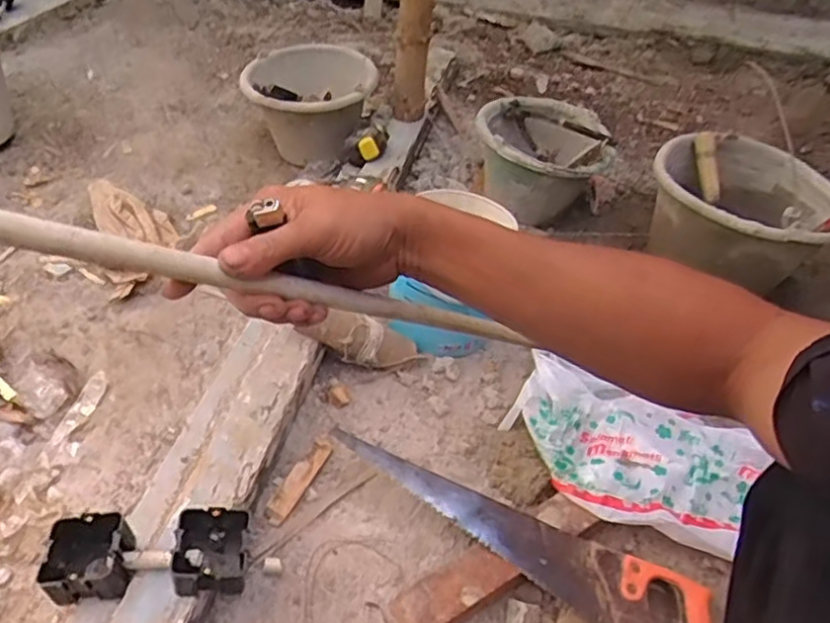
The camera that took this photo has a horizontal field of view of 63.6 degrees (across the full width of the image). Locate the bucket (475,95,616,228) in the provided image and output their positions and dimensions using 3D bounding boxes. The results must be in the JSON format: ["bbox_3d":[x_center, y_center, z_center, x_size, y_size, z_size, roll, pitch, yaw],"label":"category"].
[{"bbox_3d":[0.235,-0.272,1.239,0.236,0.162,0.213,2,43,-2],"label":"bucket"}]

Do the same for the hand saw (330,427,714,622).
[{"bbox_3d":[0.112,0.246,0.741,0.448,0.027,0.099,27,47,16],"label":"hand saw"}]

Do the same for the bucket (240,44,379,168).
[{"bbox_3d":[-0.211,-0.426,1.355,0.248,0.168,0.327,-2,43,-6],"label":"bucket"}]

